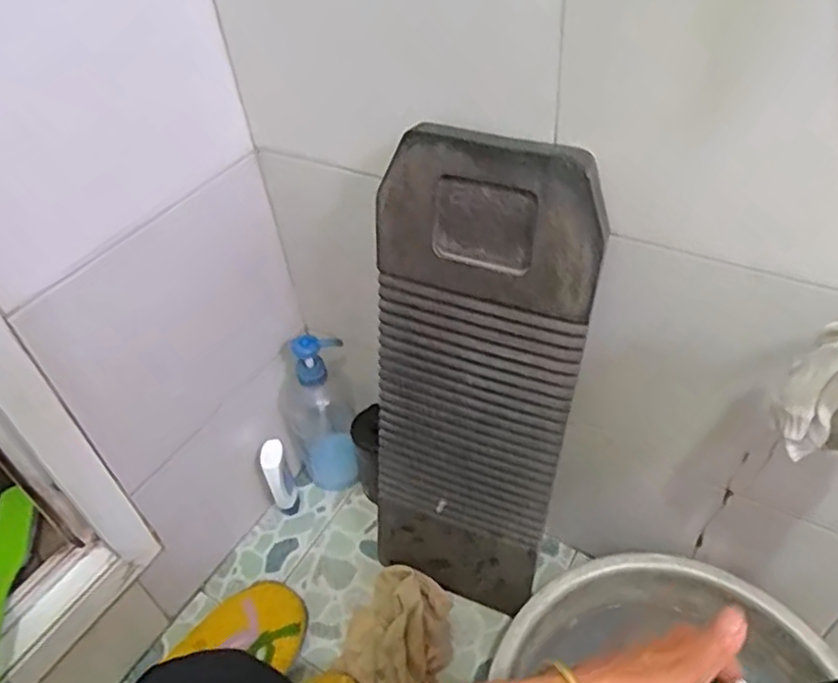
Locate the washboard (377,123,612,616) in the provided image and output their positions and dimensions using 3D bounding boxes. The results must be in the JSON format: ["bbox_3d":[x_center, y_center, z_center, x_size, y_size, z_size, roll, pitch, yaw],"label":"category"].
[{"bbox_3d":[0.047,0.072,0.648,0.182,0.543,0.026,16,38,17],"label":"washboard"}]

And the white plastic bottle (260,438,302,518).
[{"bbox_3d":[-0.179,0.180,0.861,0.031,0.115,0.042,-18,46,-12],"label":"white plastic bottle"}]

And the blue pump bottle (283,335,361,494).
[{"bbox_3d":[-0.128,0.092,0.855,0.086,0.258,0.070,-18,46,-12],"label":"blue pump bottle"}]

